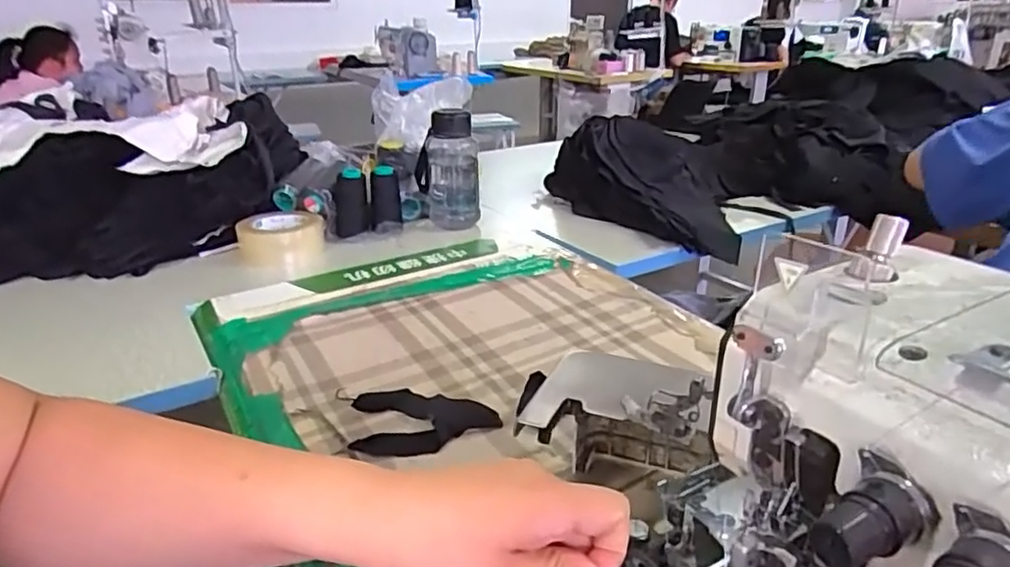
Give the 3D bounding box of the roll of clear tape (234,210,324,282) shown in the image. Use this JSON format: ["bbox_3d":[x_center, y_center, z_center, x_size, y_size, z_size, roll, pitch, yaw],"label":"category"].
[{"bbox_3d":[-0.342,-0.060,1.000,0.117,0.074,0.117,-2,23,1],"label":"roll of clear tape"}]

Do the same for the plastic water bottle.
[{"bbox_3d":[-0.096,-0.193,1.081,0.100,0.182,0.089,-6,24,-8],"label":"plastic water bottle"}]

